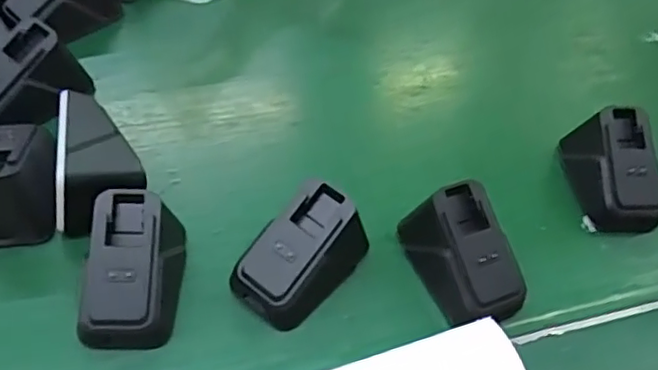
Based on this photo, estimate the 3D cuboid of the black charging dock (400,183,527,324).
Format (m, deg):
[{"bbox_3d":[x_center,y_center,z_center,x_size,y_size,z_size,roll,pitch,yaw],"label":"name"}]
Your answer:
[{"bbox_3d":[0.070,0.034,0.307,0.044,0.041,0.066,-16,54,-18],"label":"black charging dock"}]

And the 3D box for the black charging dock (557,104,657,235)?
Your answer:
[{"bbox_3d":[0.166,-0.009,0.351,0.037,0.043,0.064,-3,51,-8],"label":"black charging dock"}]

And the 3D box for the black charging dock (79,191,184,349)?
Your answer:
[{"bbox_3d":[-0.090,0.035,0.285,0.036,0.040,0.069,4,50,-2],"label":"black charging dock"}]

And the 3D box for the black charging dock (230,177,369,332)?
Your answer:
[{"bbox_3d":[-0.012,0.033,0.299,0.045,0.039,0.068,32,55,19],"label":"black charging dock"}]

